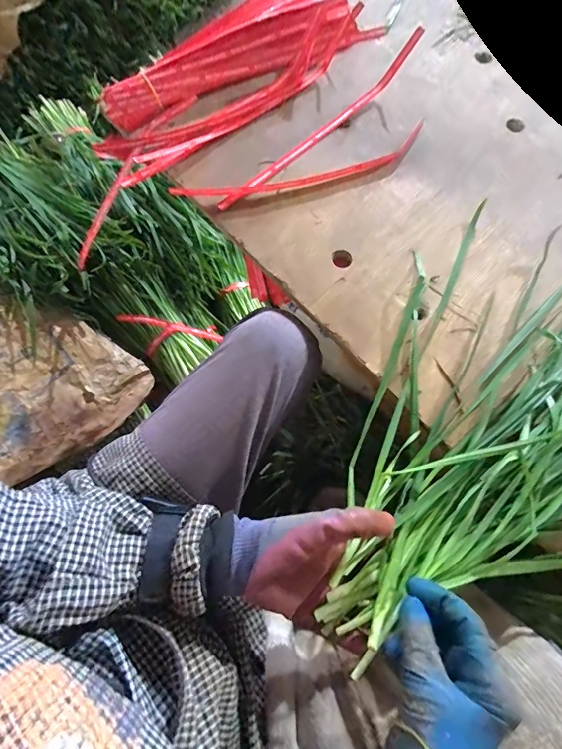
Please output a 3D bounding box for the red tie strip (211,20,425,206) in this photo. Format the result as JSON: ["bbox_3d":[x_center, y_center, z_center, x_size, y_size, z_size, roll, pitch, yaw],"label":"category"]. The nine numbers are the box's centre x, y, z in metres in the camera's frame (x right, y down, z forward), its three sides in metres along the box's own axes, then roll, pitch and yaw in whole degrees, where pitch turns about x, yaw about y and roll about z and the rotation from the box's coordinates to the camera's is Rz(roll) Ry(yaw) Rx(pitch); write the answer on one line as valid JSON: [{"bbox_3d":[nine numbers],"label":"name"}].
[{"bbox_3d":[0.047,-0.295,0.435,0.311,0.042,0.015,-41,78,-10],"label":"red tie strip"}]

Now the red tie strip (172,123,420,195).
[{"bbox_3d":[0.027,-0.233,0.435,0.299,0.006,0.039,-17,91,-5],"label":"red tie strip"}]

